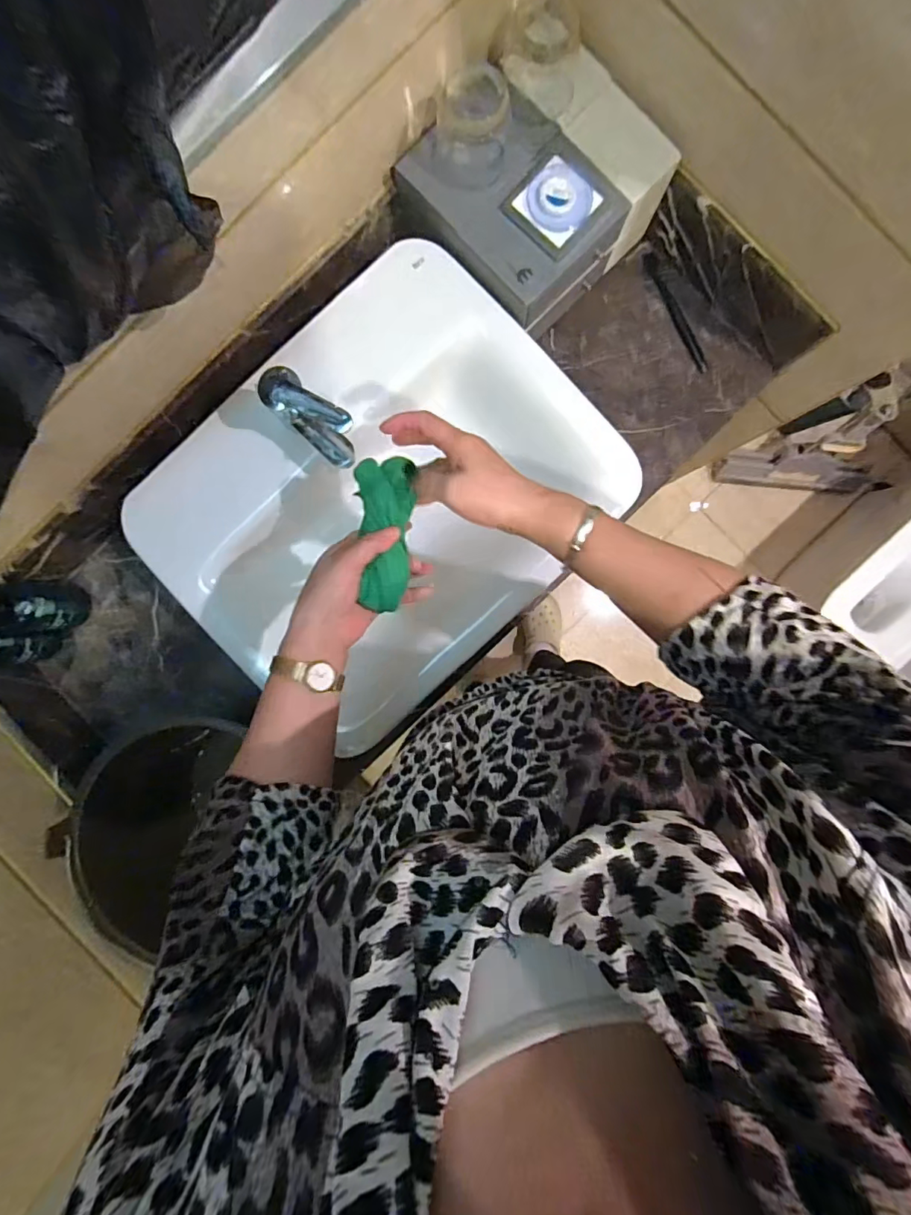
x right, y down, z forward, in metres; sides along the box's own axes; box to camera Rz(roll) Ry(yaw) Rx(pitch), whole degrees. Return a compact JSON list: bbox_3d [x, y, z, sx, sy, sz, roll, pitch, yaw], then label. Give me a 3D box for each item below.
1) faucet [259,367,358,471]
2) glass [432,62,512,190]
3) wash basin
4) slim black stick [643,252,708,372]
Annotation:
[{"bbox_3d":[-0.156,-0.205,0.568,0.108,0.121,0.045,39,88,-1],"label":"faucet"},{"bbox_3d":[0.016,-0.534,0.559,0.085,0.077,0.085,7,88,-2],"label":"glass"},{"bbox_3d":[-0.095,-0.137,0.676,0.530,0.130,0.440,-43,90,-2],"label":"wash basin"},{"bbox_3d":[0.314,-0.420,0.723,0.017,0.017,0.184,-26,90,-2],"label":"slim black stick"}]

